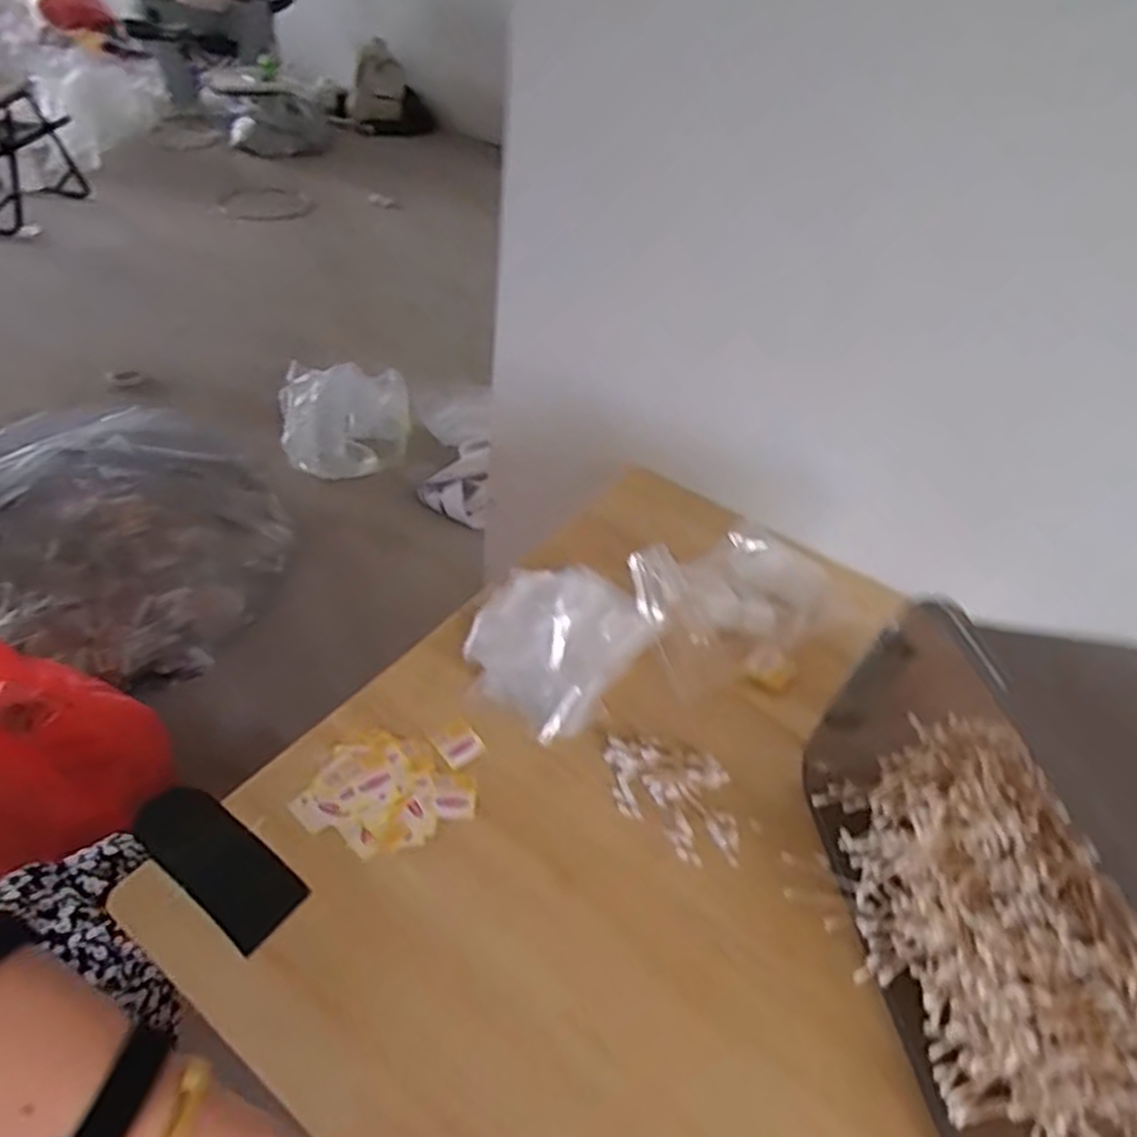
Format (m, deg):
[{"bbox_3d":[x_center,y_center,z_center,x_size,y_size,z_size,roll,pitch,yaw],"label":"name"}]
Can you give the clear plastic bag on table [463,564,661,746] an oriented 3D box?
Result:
[{"bbox_3d":[-0.020,0.074,0.815,0.174,0.030,0.195,29,46,22],"label":"clear plastic bag on table"}]

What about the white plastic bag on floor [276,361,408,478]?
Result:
[{"bbox_3d":[-0.540,-0.363,1.869,0.302,0.227,0.255,-5,44,-14],"label":"white plastic bag on floor"}]

